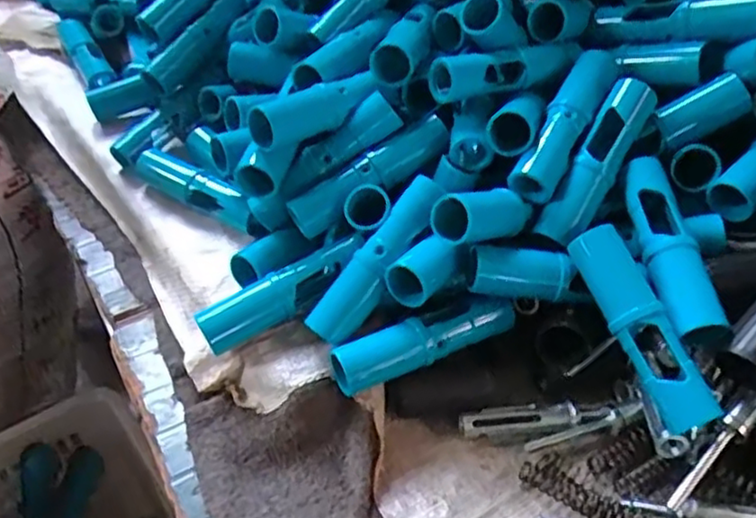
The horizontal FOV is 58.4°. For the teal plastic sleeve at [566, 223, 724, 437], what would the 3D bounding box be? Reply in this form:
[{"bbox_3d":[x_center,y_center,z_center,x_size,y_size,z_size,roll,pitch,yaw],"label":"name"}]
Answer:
[{"bbox_3d":[0.146,0.037,0.381,0.030,0.025,0.121,-16,67,-15],"label":"teal plastic sleeve"}]

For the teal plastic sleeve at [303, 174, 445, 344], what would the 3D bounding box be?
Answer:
[{"bbox_3d":[0.000,0.000,0.429,0.024,0.024,0.119,34,85,32],"label":"teal plastic sleeve"}]

